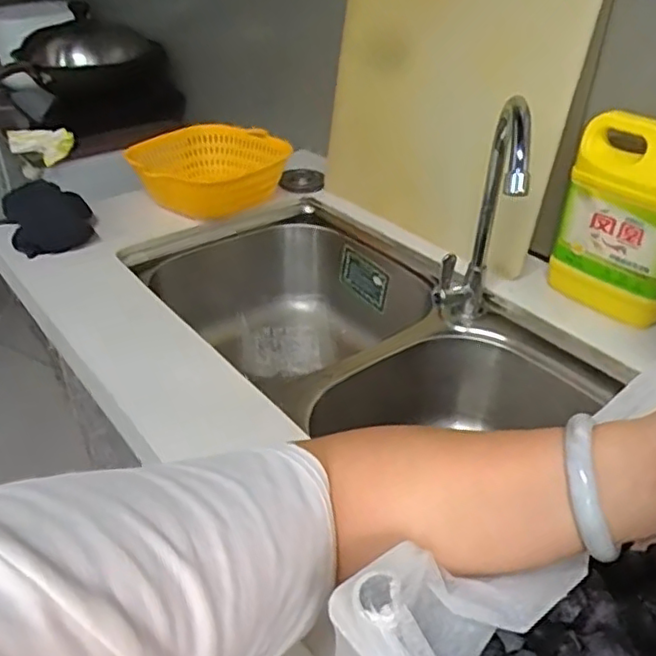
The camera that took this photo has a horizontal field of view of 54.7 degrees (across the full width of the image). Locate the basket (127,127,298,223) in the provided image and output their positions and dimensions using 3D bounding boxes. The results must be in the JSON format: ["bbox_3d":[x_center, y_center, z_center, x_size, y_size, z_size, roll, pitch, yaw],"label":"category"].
[{"bbox_3d":[-0.226,-0.304,1.234,0.291,0.099,0.326,-3,35,-8],"label":"basket"}]

